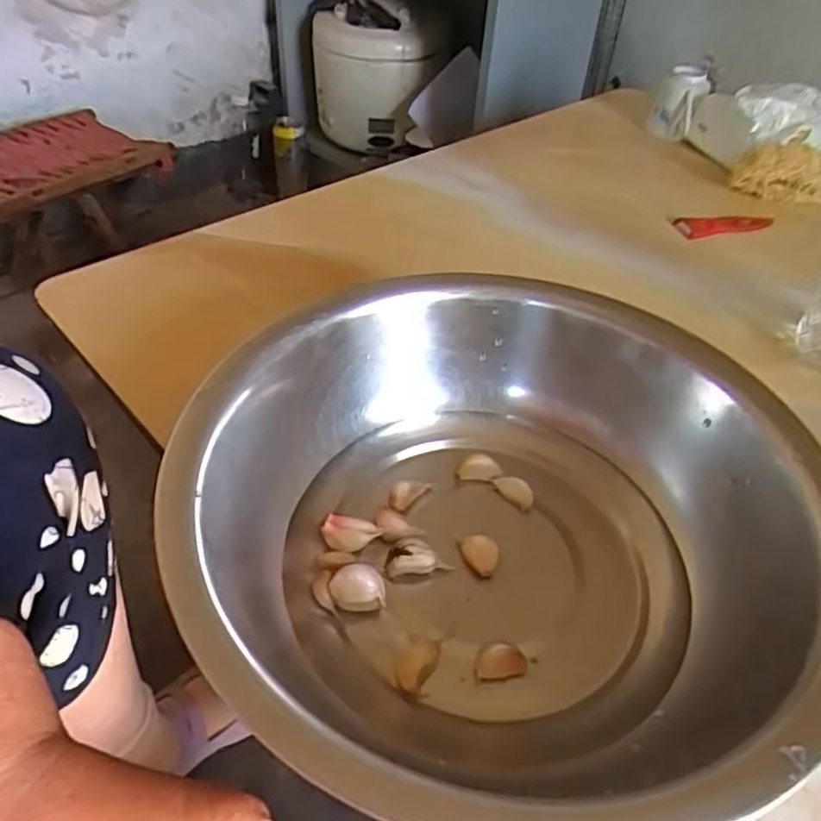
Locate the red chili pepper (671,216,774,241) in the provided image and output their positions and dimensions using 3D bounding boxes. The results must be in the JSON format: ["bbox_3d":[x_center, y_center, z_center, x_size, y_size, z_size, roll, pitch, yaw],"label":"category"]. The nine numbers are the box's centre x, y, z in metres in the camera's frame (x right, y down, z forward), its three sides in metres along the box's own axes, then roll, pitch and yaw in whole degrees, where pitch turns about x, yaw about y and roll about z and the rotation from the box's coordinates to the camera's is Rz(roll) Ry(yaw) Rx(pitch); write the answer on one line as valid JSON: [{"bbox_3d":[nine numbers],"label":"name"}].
[{"bbox_3d":[0.291,-0.172,0.618,0.096,0.013,0.027,-9,46,-14],"label":"red chili pepper"}]

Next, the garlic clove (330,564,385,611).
[{"bbox_3d":[-0.025,0.086,0.316,0.026,0.022,0.014,1,45,-4],"label":"garlic clove"}]

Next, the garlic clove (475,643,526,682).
[{"bbox_3d":[0.041,0.115,0.303,0.023,0.011,0.013,-3,45,-8],"label":"garlic clove"}]

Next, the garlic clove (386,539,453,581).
[{"bbox_3d":[0.003,0.074,0.336,0.032,0.015,0.017,-2,45,-7],"label":"garlic clove"}]

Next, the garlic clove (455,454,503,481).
[{"bbox_3d":[0.040,0.033,0.383,0.026,0.008,0.016,5,45,0],"label":"garlic clove"}]

